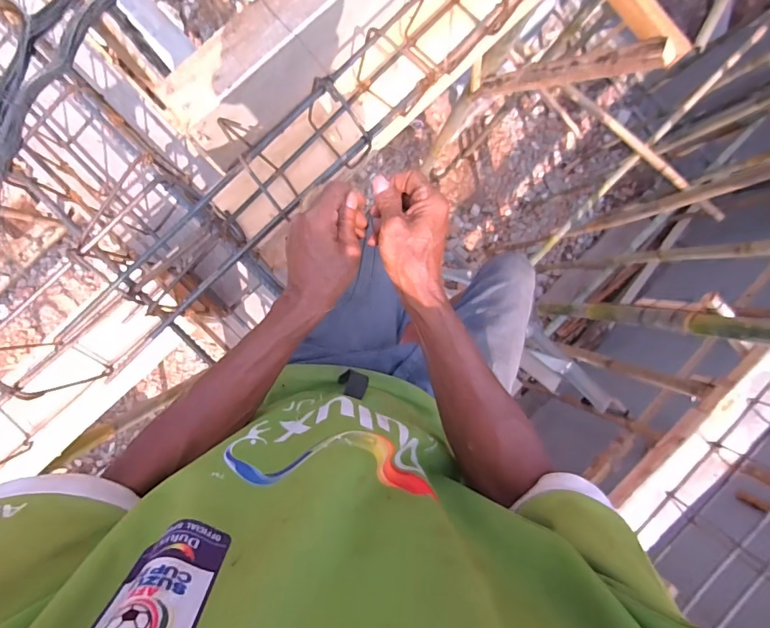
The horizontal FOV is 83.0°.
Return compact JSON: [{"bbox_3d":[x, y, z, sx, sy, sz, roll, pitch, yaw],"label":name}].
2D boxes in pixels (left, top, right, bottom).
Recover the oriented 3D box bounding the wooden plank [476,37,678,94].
[{"bbox_3d":[0.493,-0.700,1.269,0.055,0.698,0.065,-49,122,-2],"label":"wooden plank"}]

